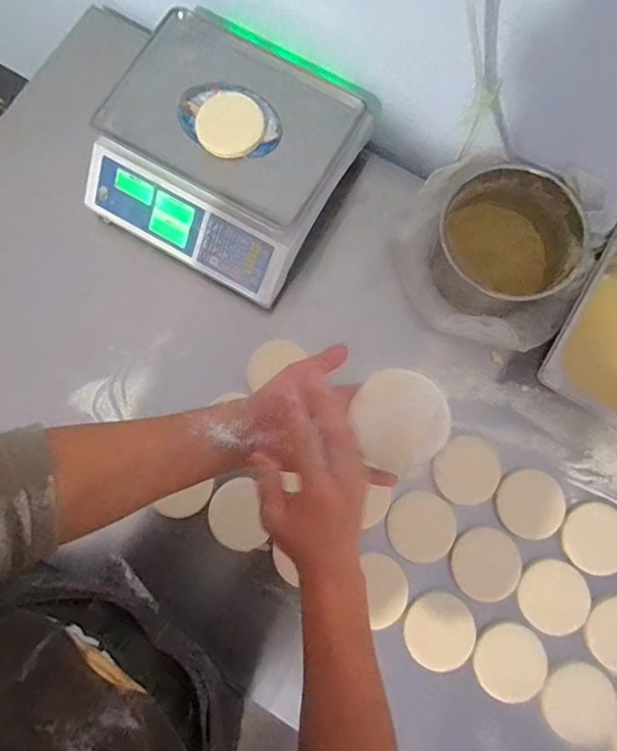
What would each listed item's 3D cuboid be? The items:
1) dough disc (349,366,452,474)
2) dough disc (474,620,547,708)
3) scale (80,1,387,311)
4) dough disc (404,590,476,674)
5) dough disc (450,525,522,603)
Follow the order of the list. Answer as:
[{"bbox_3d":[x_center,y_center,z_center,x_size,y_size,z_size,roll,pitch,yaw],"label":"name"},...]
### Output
[{"bbox_3d":[0.089,0.043,0.470,0.087,0.005,0.094,0,88,14],"label":"dough disc"},{"bbox_3d":[0.272,0.384,0.652,0.090,0.008,0.096,-1,82,7],"label":"dough disc"},{"bbox_3d":[-0.120,-0.336,0.741,0.335,0.140,0.337,30,80,5],"label":"scale"},{"bbox_3d":[0.180,0.352,0.670,0.088,0.011,0.098,10,78,3],"label":"dough disc"},{"bbox_3d":[0.246,0.262,0.674,0.087,0.020,0.091,0,77,1],"label":"dough disc"}]

